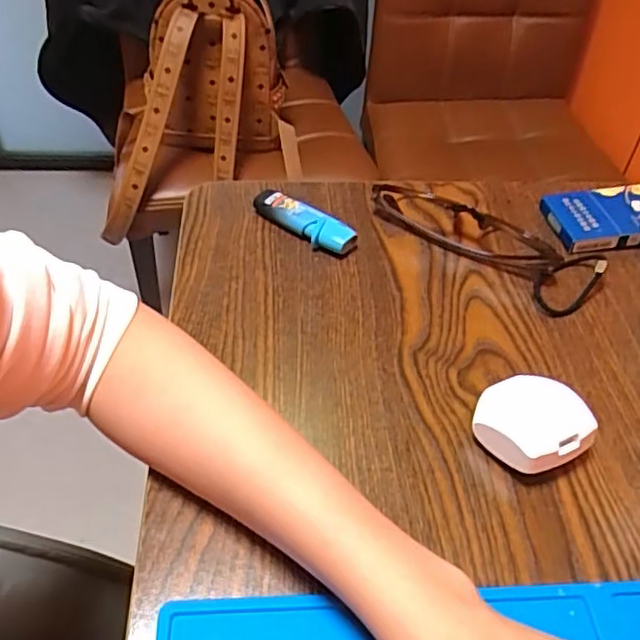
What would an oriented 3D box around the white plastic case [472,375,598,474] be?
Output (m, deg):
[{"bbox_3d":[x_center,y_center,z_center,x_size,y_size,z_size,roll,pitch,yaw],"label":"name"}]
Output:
[{"bbox_3d":[0.109,0.055,0.340,0.049,0.029,0.052,-21,50,-23],"label":"white plastic case"}]

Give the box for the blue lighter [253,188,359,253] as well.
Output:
[{"bbox_3d":[-0.012,-0.071,0.464,0.081,0.019,0.020,33,52,25],"label":"blue lighter"}]

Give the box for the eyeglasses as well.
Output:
[{"bbox_3d":[0.107,-0.072,0.469,0.139,0.025,0.050,18,47,13],"label":"eyeglasses"}]

